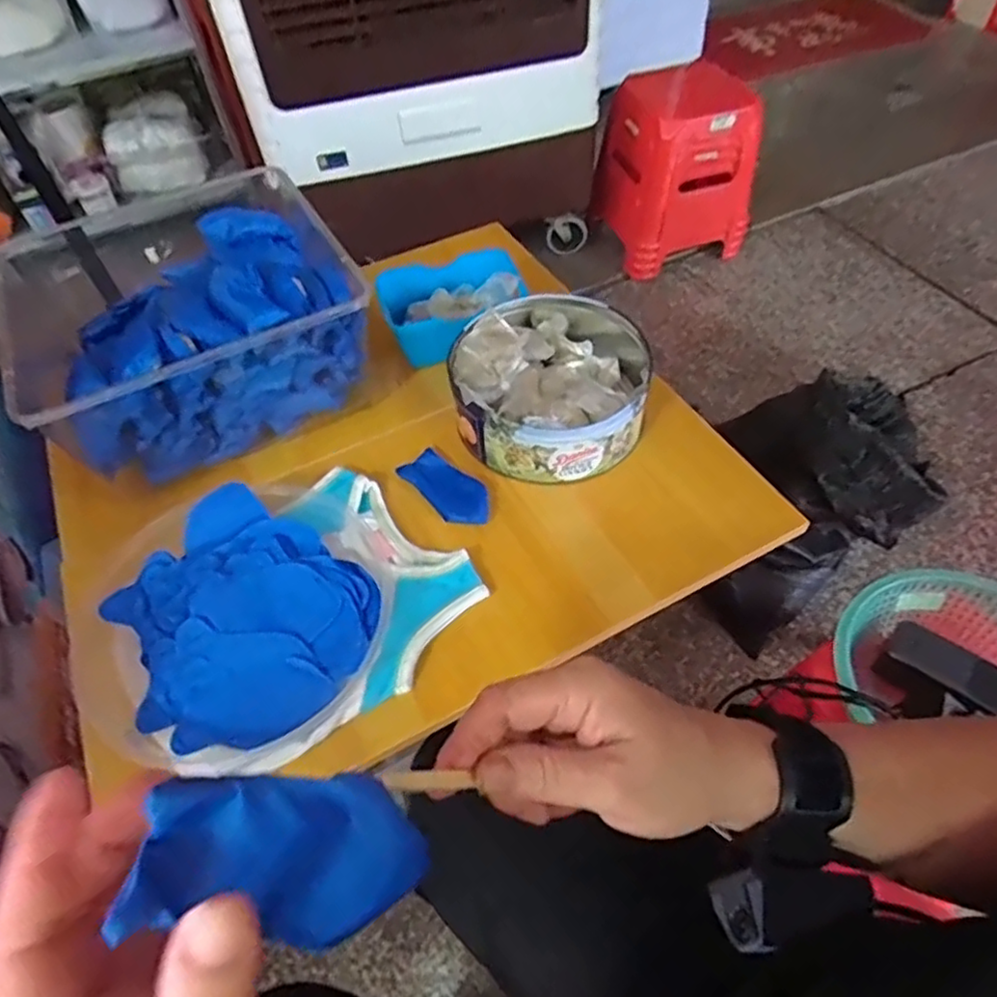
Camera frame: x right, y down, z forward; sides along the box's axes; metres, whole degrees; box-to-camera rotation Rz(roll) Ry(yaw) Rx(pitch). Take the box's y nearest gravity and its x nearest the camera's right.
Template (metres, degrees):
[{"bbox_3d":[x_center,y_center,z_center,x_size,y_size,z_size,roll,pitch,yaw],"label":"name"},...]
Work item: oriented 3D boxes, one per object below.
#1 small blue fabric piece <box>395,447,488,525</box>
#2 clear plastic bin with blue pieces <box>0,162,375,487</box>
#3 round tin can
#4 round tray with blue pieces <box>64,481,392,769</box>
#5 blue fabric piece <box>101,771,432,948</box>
[{"bbox_3d":[-0.047,-0.010,0.625,0.048,0.006,0.102,-35,59,-22],"label":"small blue fabric piece"},{"bbox_3d":[-0.294,-0.163,0.675,0.282,0.163,0.246,-25,55,-15],"label":"clear plastic bin with blue pieces"},{"bbox_3d":[0.050,-0.118,0.659,0.180,0.076,0.204,5,53,7],"label":"round tin can"},{"bbox_3d":[-0.213,0.089,0.533,0.231,0.041,0.225,-1,53,2],"label":"round tray with blue pieces"},{"bbox_3d":[-0.064,0.112,0.209,0.010,0.092,0.049,-9,58,53],"label":"blue fabric piece"}]

